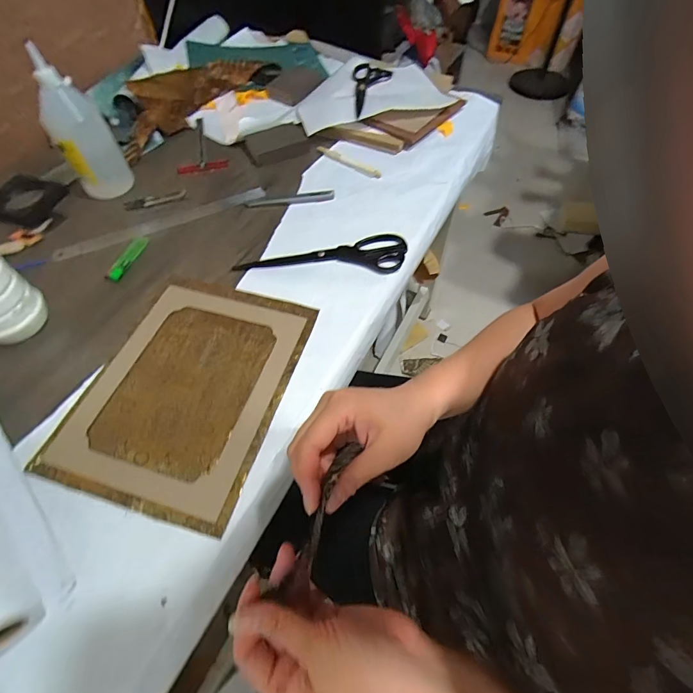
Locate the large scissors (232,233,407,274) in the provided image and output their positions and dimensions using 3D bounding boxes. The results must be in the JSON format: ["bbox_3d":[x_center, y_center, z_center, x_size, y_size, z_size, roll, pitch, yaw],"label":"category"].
[{"bbox_3d":[-0.033,-0.134,0.553,0.237,0.010,0.070,1,57,1],"label":"large scissors"}]

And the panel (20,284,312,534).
[{"bbox_3d":[-0.181,0.039,0.447,0.219,0.009,0.277,14,58,10],"label":"panel"}]

